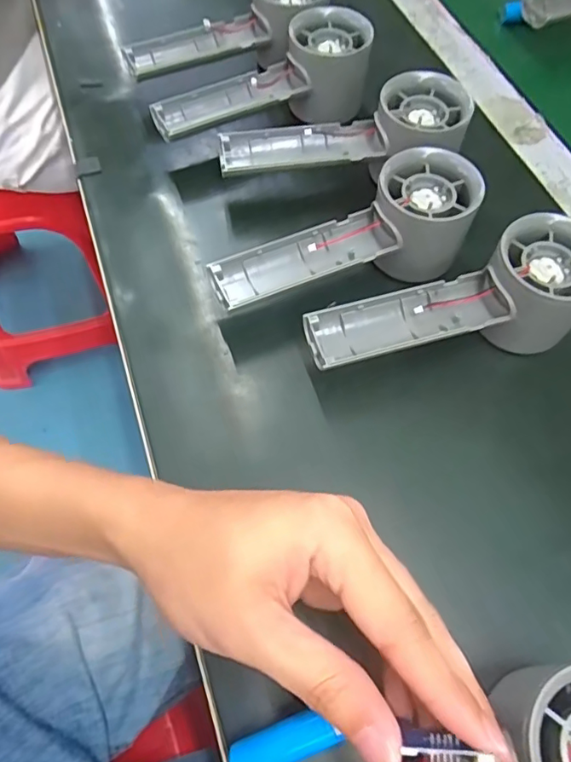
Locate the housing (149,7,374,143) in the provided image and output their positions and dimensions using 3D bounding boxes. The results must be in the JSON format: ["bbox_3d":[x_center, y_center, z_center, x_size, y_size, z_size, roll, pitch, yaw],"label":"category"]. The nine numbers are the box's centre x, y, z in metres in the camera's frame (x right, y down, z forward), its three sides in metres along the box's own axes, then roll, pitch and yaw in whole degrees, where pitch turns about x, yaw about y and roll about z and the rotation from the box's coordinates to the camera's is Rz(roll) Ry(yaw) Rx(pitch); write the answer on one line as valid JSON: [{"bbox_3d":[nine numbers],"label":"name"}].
[{"bbox_3d":[-0.015,-0.206,0.380,0.157,0.056,0.054,-25,65,-13],"label":"housing"}]

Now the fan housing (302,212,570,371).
[{"bbox_3d":[0.092,-0.039,0.291,0.162,0.056,0.054,-15,63,-9],"label":"fan housing"}]

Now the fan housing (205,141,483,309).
[{"bbox_3d":[0.033,-0.083,0.312,0.152,0.060,0.055,-13,63,-8],"label":"fan housing"}]

